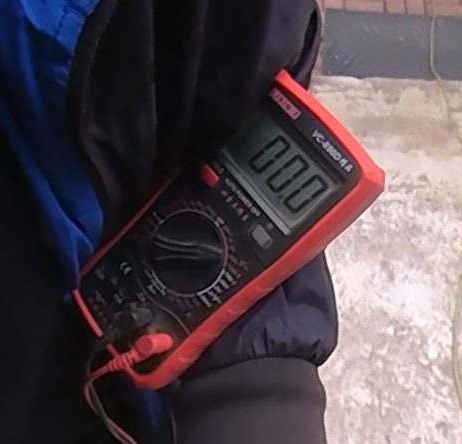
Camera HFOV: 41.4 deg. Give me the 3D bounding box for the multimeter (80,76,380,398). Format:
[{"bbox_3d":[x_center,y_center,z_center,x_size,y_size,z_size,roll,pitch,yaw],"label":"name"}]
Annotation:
[{"bbox_3d":[-0.010,0.009,0.336,0.178,0.028,0.077,-41,63,12],"label":"multimeter"}]

